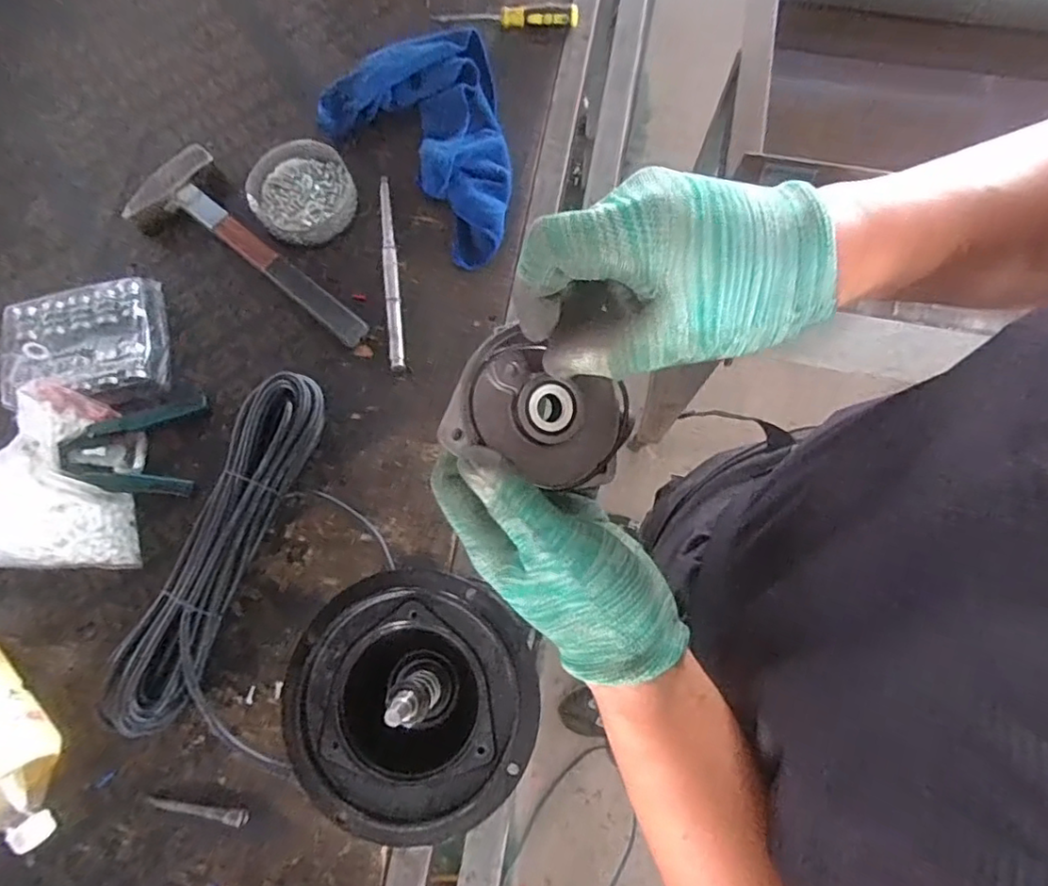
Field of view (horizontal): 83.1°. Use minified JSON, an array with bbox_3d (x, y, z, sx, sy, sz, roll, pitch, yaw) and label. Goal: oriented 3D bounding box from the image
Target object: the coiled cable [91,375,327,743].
[{"bbox_3d":[-0.303,0.101,0.596,0.086,0.061,0.373,19,75,7],"label":"coiled cable"}]

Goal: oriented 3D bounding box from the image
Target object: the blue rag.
[{"bbox_3d":[-0.084,-0.387,0.742,0.229,0.044,0.312,-43,77,-10],"label":"blue rag"}]

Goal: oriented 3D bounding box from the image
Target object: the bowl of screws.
[{"bbox_3d":[-0.273,-0.311,0.725,0.124,0.046,0.148,-34,75,-8],"label":"bowl of screws"}]

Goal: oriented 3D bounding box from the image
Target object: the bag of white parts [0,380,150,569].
[{"bbox_3d":[-0.486,0.033,0.624,0.155,0.061,0.188,0,73,2],"label":"bag of white parts"}]

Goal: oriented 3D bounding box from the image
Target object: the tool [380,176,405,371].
[{"bbox_3d":[-0.157,-0.201,0.697,0.018,0.016,0.246,-8,73,-1],"label":"tool"}]

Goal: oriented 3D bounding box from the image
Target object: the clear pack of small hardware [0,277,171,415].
[{"bbox_3d":[-0.504,-0.111,0.680,0.169,0.033,0.138,-15,73,-3],"label":"clear pack of small hardware"}]

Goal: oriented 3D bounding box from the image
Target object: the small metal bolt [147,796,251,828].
[{"bbox_3d":[-0.305,0.342,0.551,0.101,0.010,0.013,5,74,3],"label":"small metal bolt"}]

